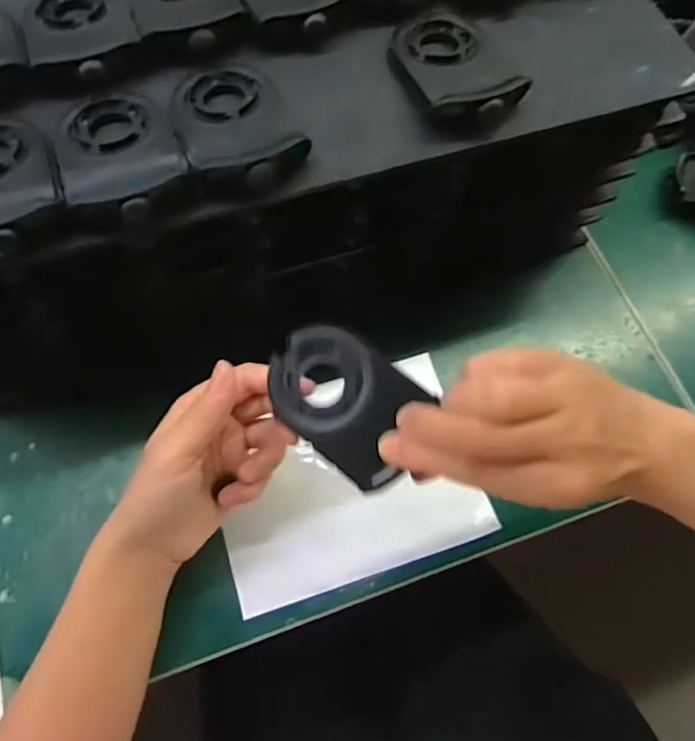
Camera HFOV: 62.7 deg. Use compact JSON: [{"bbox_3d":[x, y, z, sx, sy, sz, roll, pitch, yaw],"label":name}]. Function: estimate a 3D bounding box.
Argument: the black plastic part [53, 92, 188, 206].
[{"bbox_3d":[-0.114,-0.112,0.280,0.057,0.009,0.074,-19,69,-10],"label":"black plastic part"}]

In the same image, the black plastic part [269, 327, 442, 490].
[{"bbox_3d":[-0.001,0.013,0.279,0.078,0.017,0.055,38,71,13],"label":"black plastic part"}]

